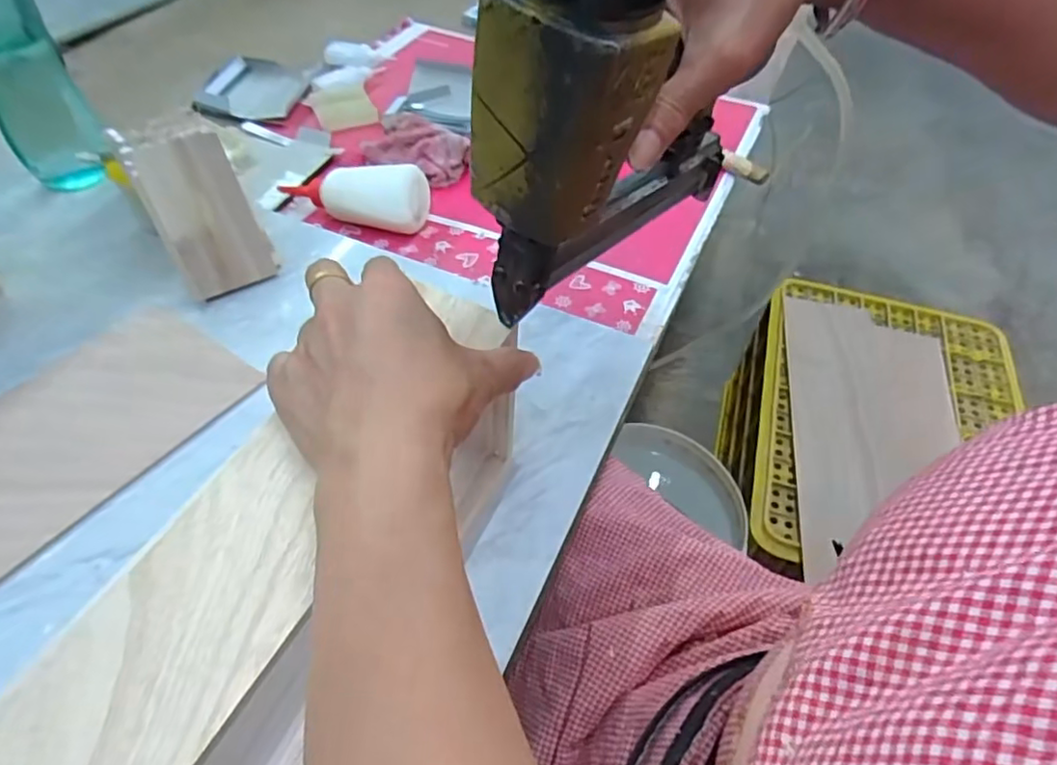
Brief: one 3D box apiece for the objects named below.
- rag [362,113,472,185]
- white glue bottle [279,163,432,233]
[{"bbox_3d":[-0.129,-0.267,0.713,0.131,0.036,0.075,24,52,16],"label":"rag"},{"bbox_3d":[-0.181,-0.195,0.633,0.163,0.054,0.057,10,50,4],"label":"white glue bottle"}]

